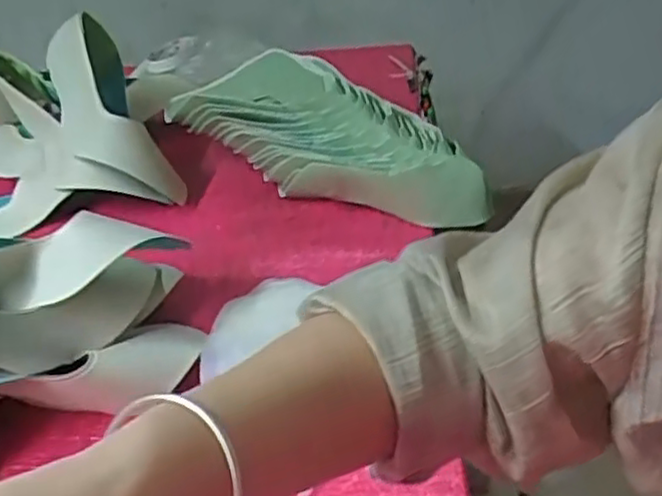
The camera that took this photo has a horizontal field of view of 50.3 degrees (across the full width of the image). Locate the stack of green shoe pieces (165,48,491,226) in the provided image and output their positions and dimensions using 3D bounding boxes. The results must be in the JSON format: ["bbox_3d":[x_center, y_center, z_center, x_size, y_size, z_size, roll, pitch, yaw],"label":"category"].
[{"bbox_3d":[0.001,-0.114,0.742,0.339,0.115,0.126,18,40,32],"label":"stack of green shoe pieces"}]

